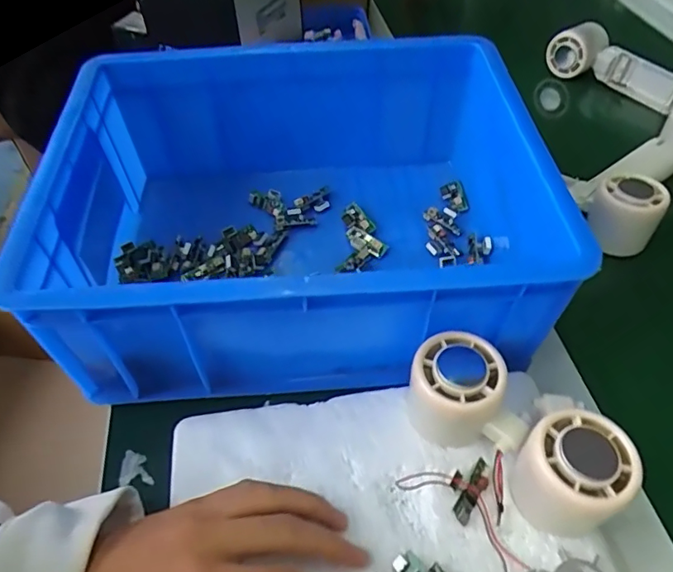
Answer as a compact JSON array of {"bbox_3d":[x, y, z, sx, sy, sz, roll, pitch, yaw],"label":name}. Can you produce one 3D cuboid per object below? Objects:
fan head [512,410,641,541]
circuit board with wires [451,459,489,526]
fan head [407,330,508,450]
[{"bbox_3d":[0.134,0.107,0.292,0.051,0.055,0.053,-1,49,1],"label":"fan head"},{"bbox_3d":[0.078,0.120,0.310,0.020,0.011,0.038,29,56,24],"label":"circuit board with wires"},{"bbox_3d":[0.074,0.068,0.329,0.054,0.059,0.050,8,50,8],"label":"fan head"}]

